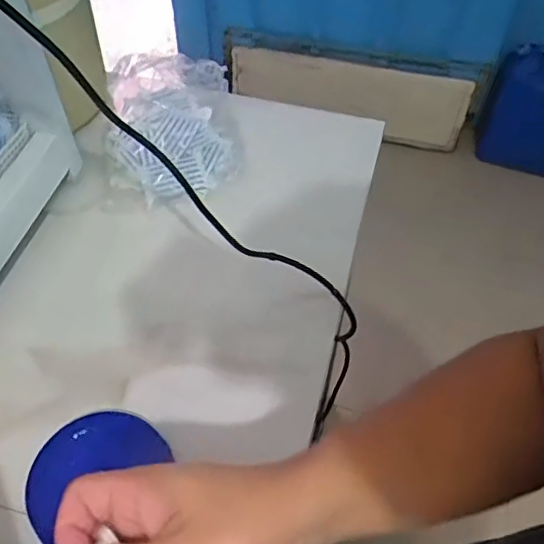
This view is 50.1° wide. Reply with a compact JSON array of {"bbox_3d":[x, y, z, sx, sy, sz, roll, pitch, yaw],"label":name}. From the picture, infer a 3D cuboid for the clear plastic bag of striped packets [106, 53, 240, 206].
[{"bbox_3d":[-0.132,-0.196,0.752,0.162,0.053,0.230,-6,54,-7],"label":"clear plastic bag of striped packets"}]

